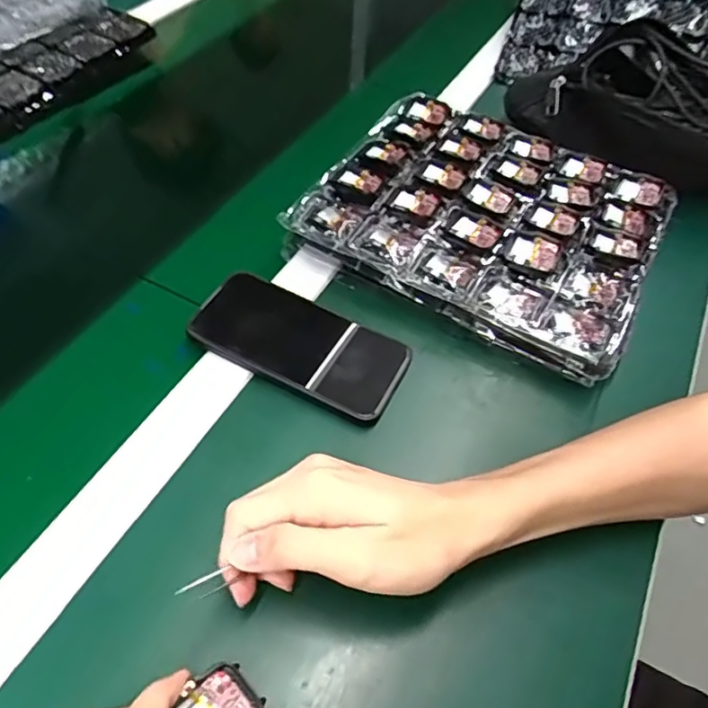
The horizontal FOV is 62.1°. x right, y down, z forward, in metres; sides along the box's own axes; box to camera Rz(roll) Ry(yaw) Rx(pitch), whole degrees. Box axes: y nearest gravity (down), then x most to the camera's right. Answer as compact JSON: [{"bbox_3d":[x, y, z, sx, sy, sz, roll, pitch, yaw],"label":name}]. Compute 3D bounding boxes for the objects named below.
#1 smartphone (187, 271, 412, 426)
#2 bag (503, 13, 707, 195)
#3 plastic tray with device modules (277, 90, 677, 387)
[{"bbox_3d":[-0.041,-0.010,0.448,0.159,0.012,0.078,23,54,14],"label":"smartphone"},{"bbox_3d":[0.320,-0.214,0.608,0.315,0.136,0.128,34,56,-2],"label":"bag"},{"bbox_3d":[0.122,-0.125,0.532,0.287,0.037,0.258,26,55,16],"label":"plastic tray with device modules"}]

